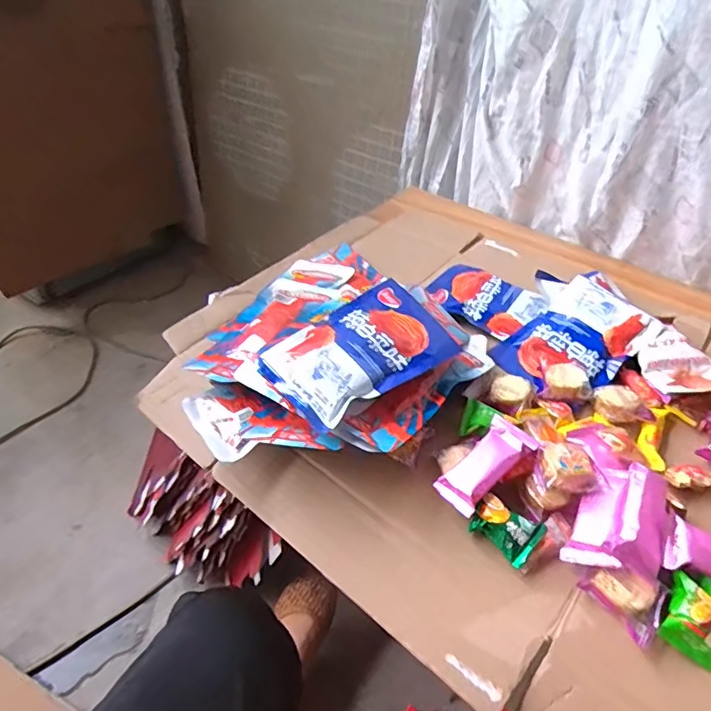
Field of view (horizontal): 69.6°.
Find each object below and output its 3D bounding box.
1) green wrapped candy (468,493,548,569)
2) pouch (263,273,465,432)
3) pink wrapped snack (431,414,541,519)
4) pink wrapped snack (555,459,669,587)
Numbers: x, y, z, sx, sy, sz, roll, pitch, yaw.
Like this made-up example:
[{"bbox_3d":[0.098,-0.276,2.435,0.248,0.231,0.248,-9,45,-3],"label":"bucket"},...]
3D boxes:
[{"bbox_3d":[0.126,0.145,0.431,0.053,0.024,0.035,34,53,31],"label":"green wrapped candy"},{"bbox_3d":[0.006,-0.008,0.509,0.178,0.034,0.114,-28,50,-27],"label":"pouch"},{"bbox_3d":[0.115,0.094,0.453,0.096,0.015,0.043,-40,55,-19],"label":"pink wrapped snack"},{"bbox_3d":[0.219,0.135,0.417,0.064,0.047,0.090,25,49,24],"label":"pink wrapped snack"}]

